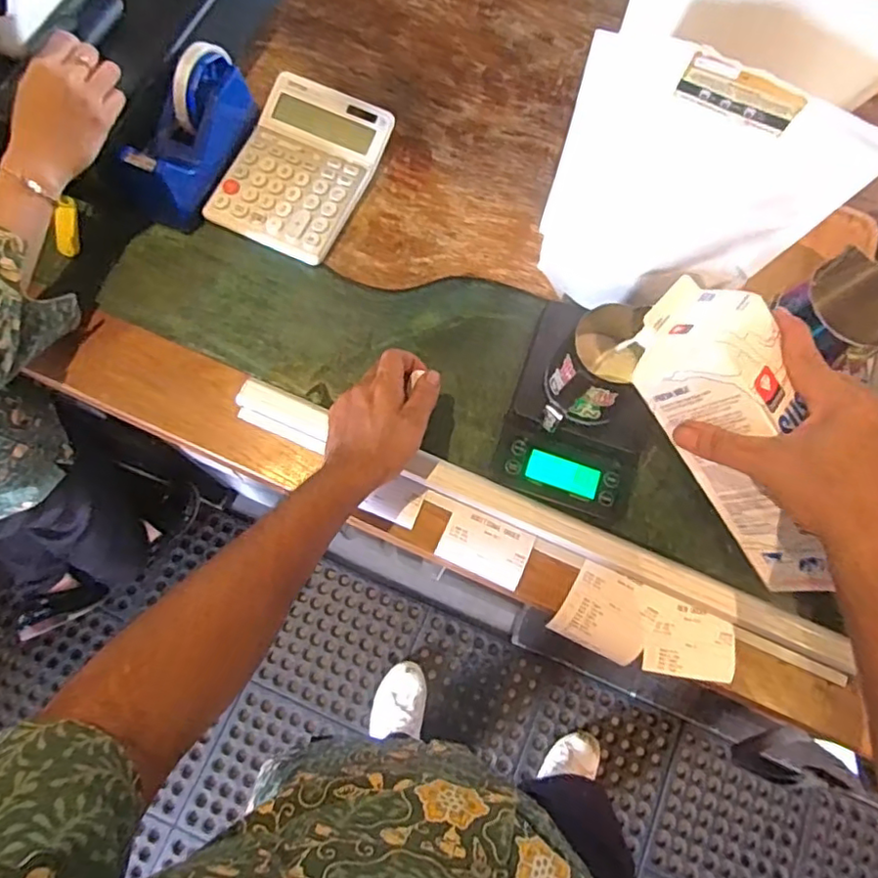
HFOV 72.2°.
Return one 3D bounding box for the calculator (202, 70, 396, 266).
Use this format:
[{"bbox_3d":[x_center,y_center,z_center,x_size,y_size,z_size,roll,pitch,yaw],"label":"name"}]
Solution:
[{"bbox_3d":[-0.144,-0.283,0.630,0.133,0.030,0.185,24,75,5],"label":"calculator"}]

